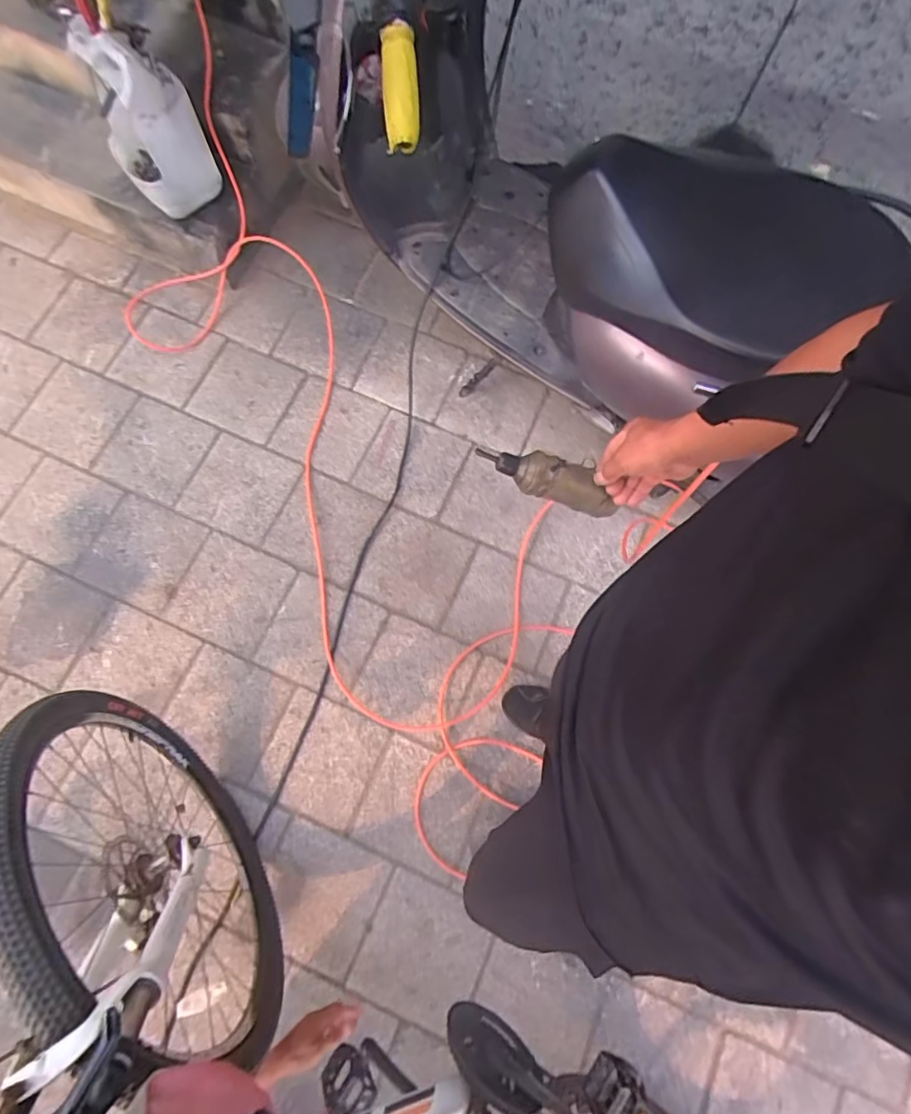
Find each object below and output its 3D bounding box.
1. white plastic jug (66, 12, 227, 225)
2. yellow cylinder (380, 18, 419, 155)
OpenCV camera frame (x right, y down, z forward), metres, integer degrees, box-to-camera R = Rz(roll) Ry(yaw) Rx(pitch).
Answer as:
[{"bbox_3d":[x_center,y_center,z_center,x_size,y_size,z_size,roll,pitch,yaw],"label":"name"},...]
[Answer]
[{"bbox_3d":[-0.707,-0.999,1.278,0.189,0.319,0.194,-33,76,-17],"label":"white plastic jug"},{"bbox_3d":[-0.066,-0.566,0.666,0.040,0.041,0.131,-4,101,-3],"label":"yellow cylinder"}]

